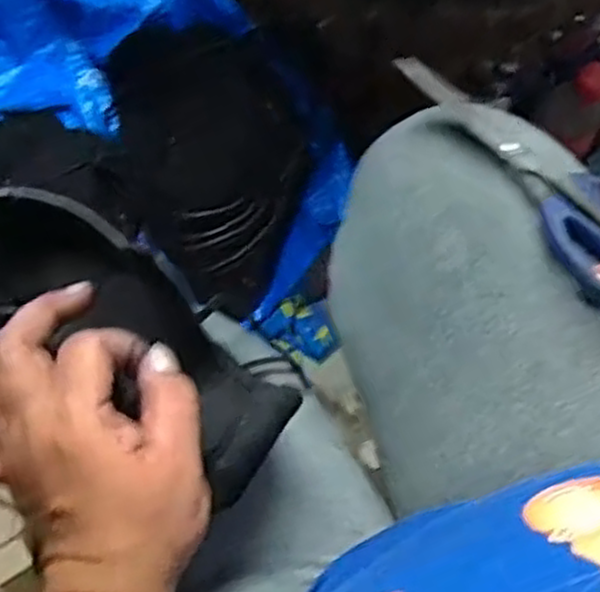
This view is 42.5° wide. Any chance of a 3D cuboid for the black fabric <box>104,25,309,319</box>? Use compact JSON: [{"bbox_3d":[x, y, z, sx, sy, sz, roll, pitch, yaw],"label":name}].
[{"bbox_3d":[-0.091,-0.143,0.774,0.190,0.060,0.287,-18,77,-3],"label":"black fabric"}]

